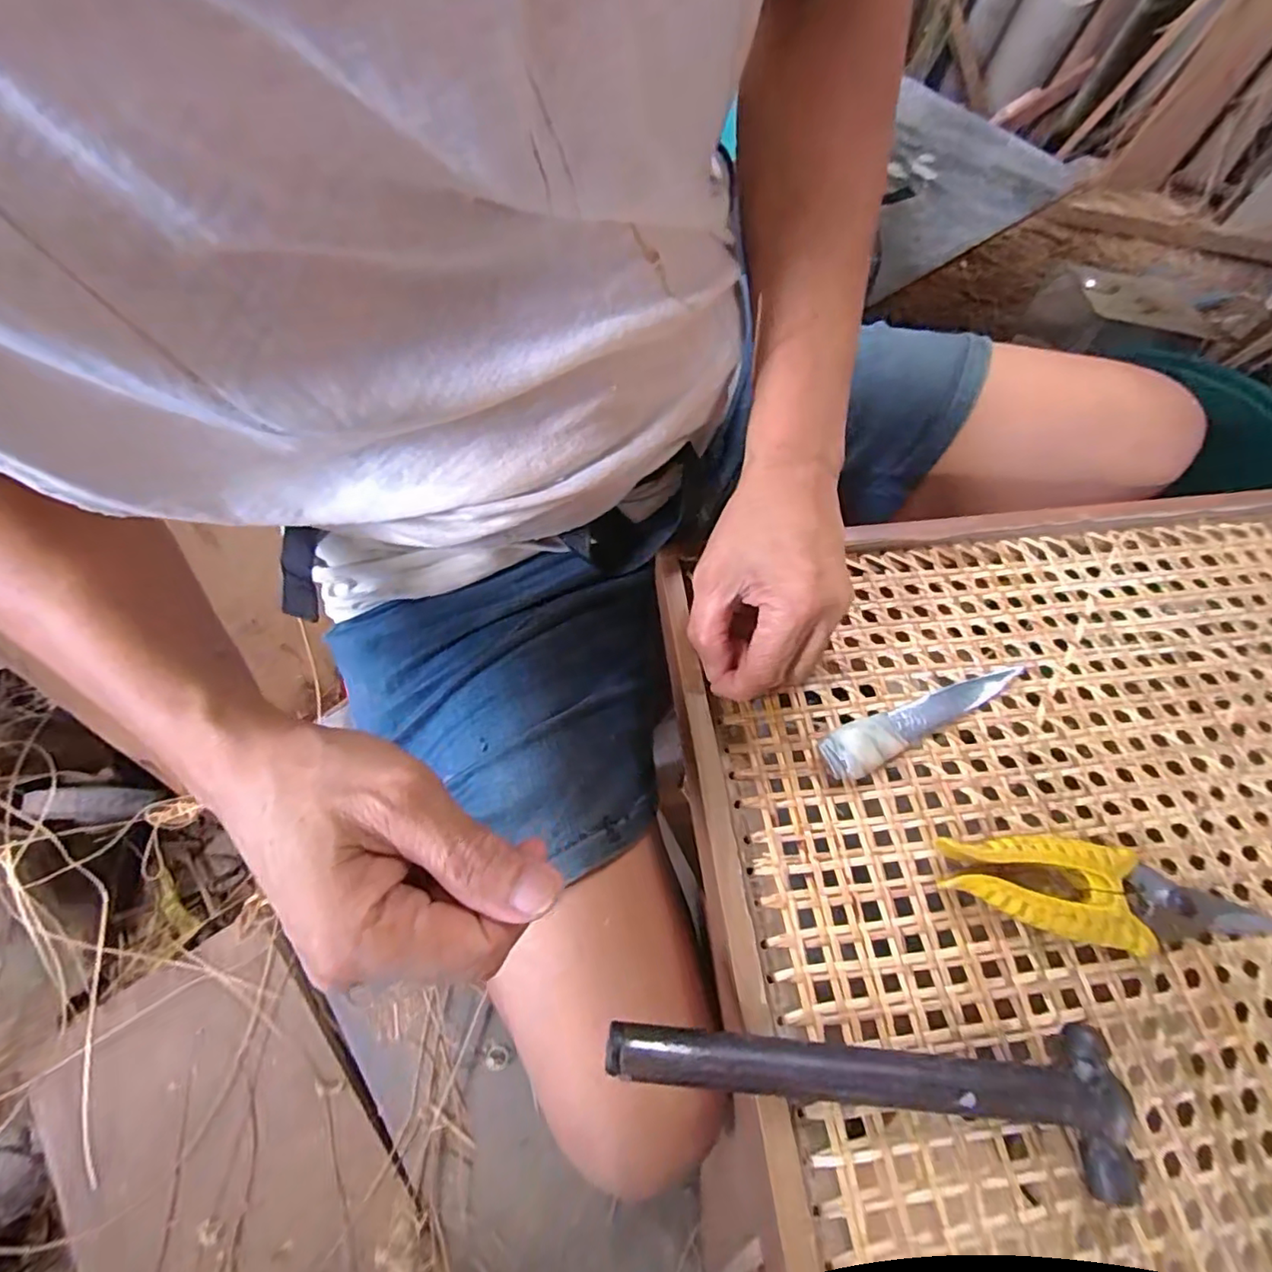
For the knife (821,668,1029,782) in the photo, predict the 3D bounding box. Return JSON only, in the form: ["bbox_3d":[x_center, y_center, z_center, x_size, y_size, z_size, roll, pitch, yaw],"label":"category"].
[{"bbox_3d":[0.166,0.044,0.333,0.137,0.016,0.025,-22,67,-13],"label":"knife"}]

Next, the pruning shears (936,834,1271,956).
[{"bbox_3d":[0.236,0.129,0.291,0.161,0.021,0.046,8,64,2],"label":"pruning shears"}]

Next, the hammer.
[{"bbox_3d":[0.099,0.184,0.254,0.217,0.028,0.053,11,64,3],"label":"hammer"}]

